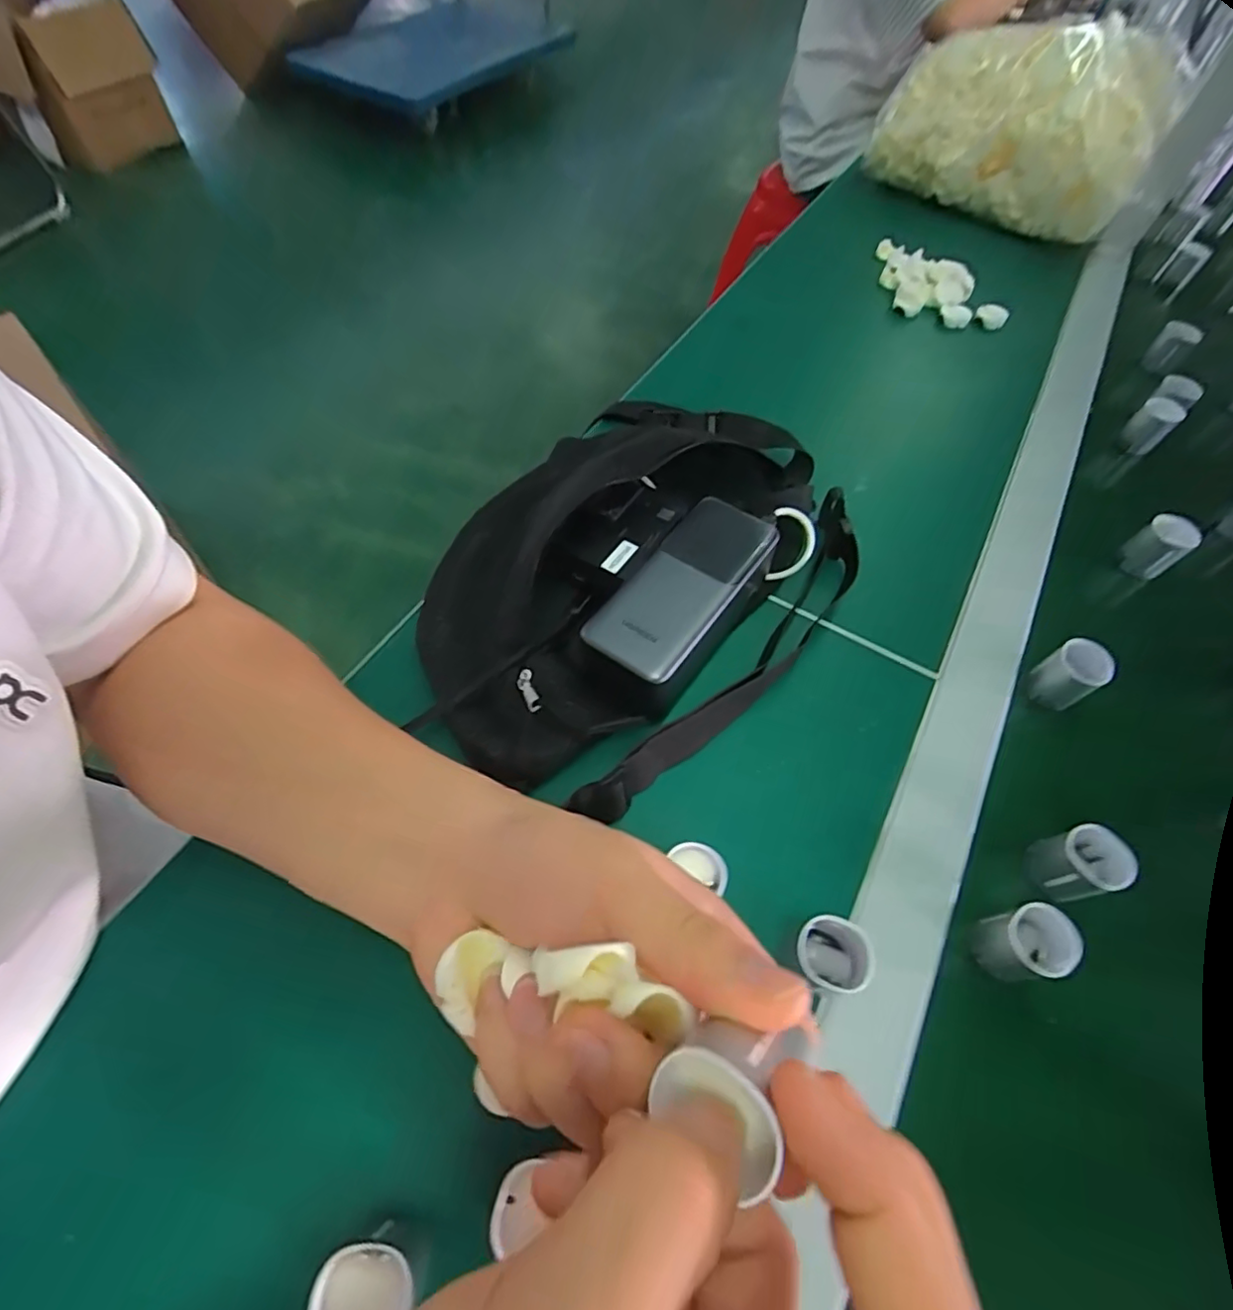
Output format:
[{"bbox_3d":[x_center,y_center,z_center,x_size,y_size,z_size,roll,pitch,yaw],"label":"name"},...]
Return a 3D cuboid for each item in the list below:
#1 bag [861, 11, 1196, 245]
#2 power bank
[{"bbox_3d":[0.428,-0.571,0.654,0.277,0.139,0.166,16,57,5],"label":"bag"},{"bbox_3d":[0.037,-0.039,0.337,0.052,0.012,0.125,31,64,20],"label":"power bank"}]

